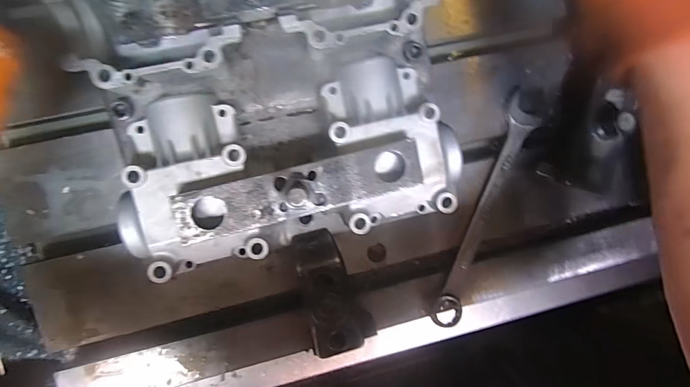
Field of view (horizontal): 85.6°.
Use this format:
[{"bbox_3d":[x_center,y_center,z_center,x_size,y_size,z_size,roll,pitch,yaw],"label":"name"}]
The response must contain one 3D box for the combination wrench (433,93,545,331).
[{"bbox_3d":[0.150,0.019,0.398,0.035,0.016,0.254,20,91,-8],"label":"combination wrench"}]

